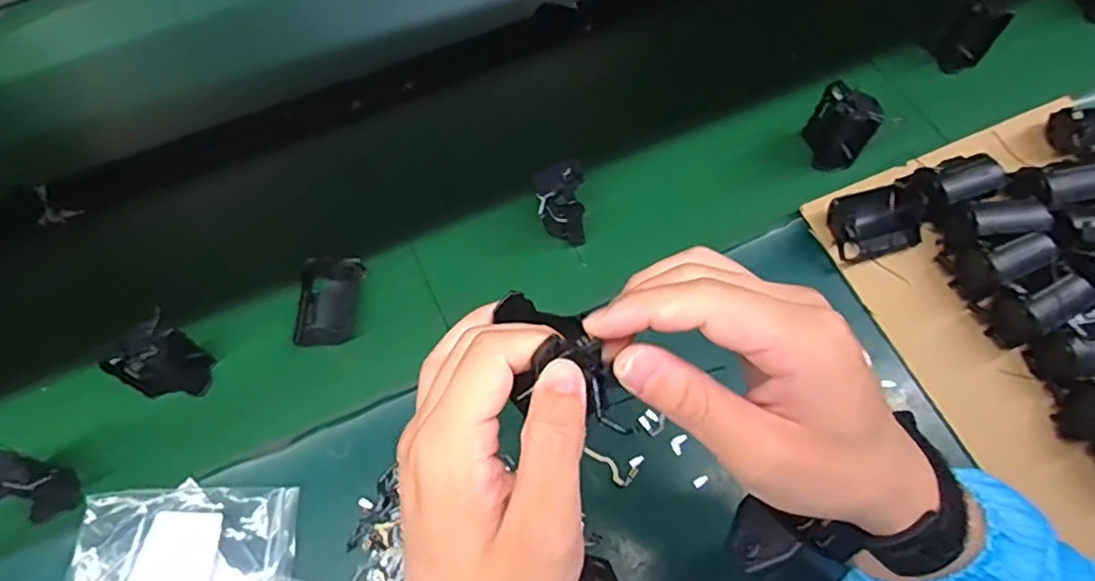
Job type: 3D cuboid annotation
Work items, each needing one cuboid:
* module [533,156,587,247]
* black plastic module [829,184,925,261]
[{"bbox_3d":[0.013,-0.071,0.547,0.041,0.077,0.046,-10,65,-1],"label":"module"},{"bbox_3d":[0.274,-0.062,0.528,0.072,0.035,0.056,-15,65,-4],"label":"black plastic module"}]

